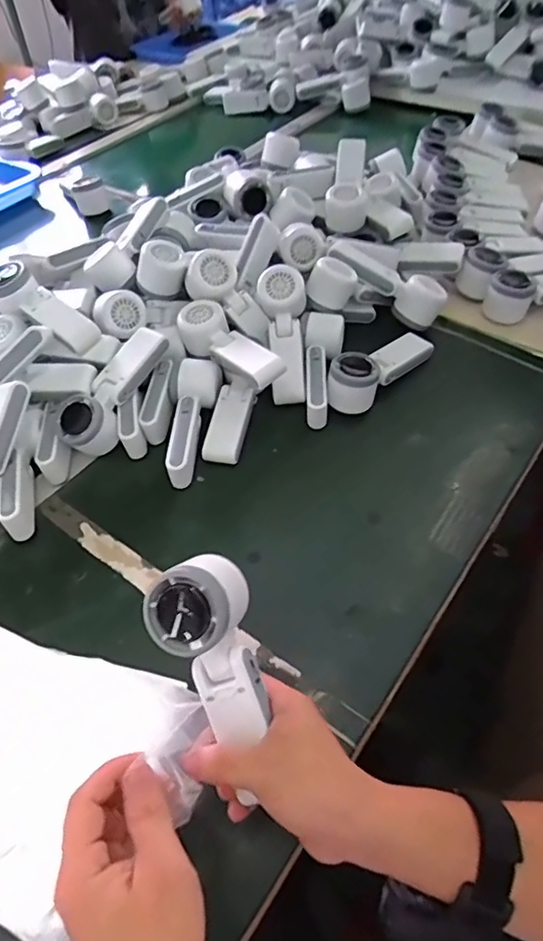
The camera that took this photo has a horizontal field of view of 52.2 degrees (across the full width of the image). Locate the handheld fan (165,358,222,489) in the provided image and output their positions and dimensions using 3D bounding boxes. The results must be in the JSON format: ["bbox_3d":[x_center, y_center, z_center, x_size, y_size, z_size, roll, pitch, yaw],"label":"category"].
[{"bbox_3d":[-0.087,-0.055,0.640,0.050,0.067,0.148,-2,52,2],"label":"handheld fan"}]

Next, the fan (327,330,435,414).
[{"bbox_3d":[0.133,-0.132,0.694,0.169,0.069,0.058,-39,59,-24],"label":"fan"}]

